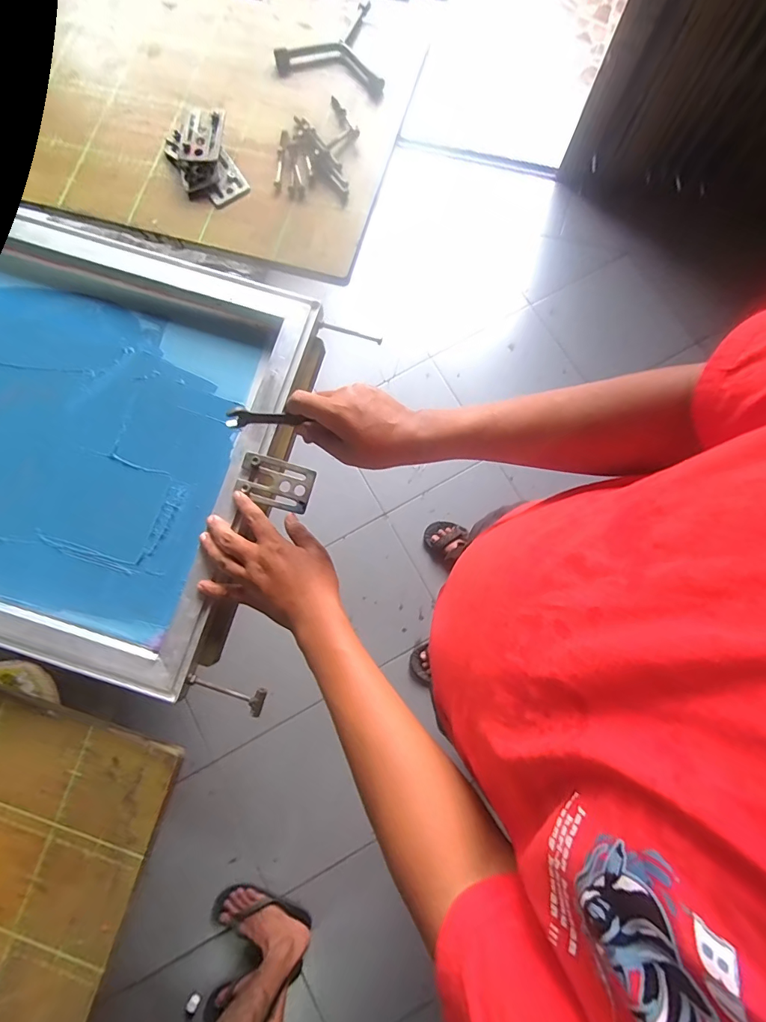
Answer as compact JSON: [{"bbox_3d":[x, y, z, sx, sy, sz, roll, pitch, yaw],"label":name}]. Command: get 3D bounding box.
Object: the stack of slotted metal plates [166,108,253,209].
[{"bbox_3d":[-0.229,-0.456,0.571,0.080,0.028,0.125,-28,81,-4],"label":"stack of slotted metal plates"}]

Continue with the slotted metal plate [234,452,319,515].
[{"bbox_3d":[-0.116,-0.031,0.486,0.079,0.006,0.049,18,83,-5],"label":"slotted metal plate"}]

